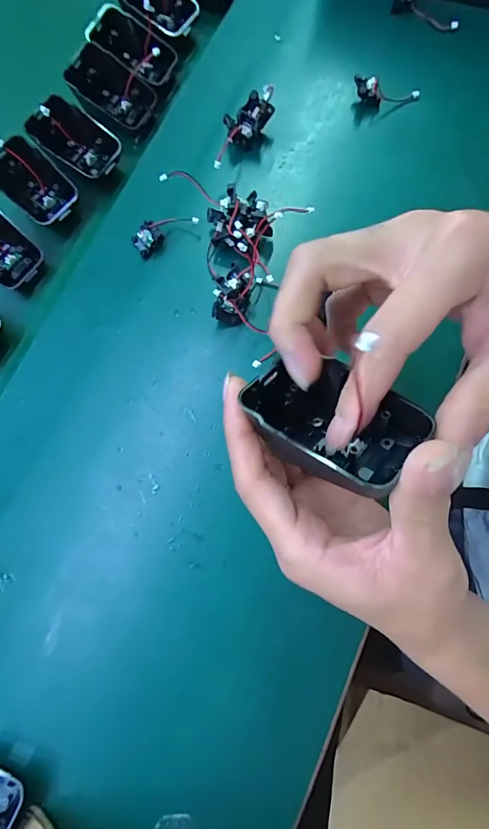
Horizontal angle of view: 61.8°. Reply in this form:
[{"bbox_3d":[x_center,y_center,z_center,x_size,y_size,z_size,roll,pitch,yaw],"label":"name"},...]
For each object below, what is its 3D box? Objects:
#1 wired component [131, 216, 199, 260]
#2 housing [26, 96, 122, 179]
[{"bbox_3d":[-0.063,-0.145,0.321,0.050,0.012,0.023,-30,78,-5],"label":"wired component"},{"bbox_3d":[-0.141,-0.228,0.343,0.068,0.021,0.043,32,90,-17],"label":"housing"}]

